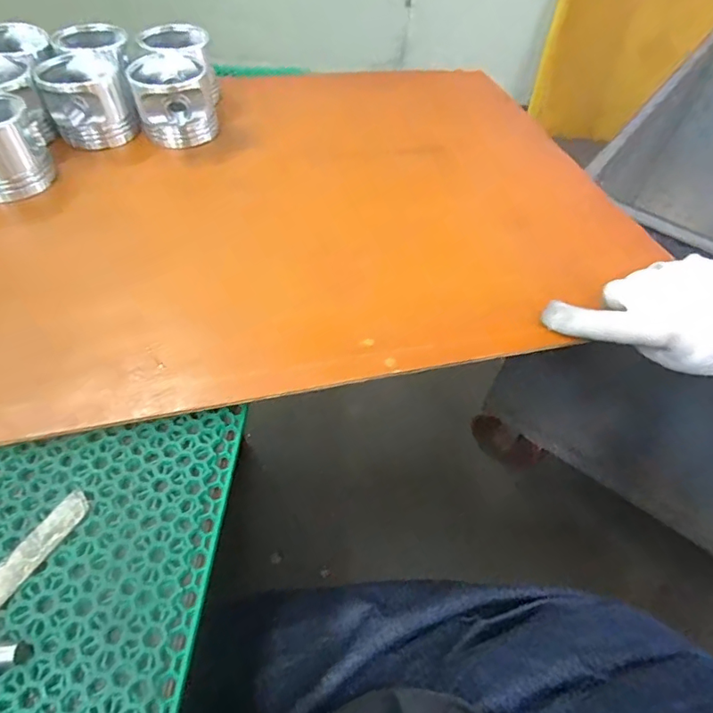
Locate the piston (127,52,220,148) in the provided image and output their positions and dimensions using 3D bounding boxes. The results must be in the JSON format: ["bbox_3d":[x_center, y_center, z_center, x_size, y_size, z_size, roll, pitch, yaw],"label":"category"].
[{"bbox_3d":[-0.195,-0.274,0.538,0.076,0.072,0.072,-14,55,-14],"label":"piston"}]

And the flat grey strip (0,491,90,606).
[{"bbox_3d":[-0.191,0.119,0.273,0.020,0.008,0.101,24,55,12],"label":"flat grey strip"}]

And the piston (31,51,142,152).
[{"bbox_3d":[-0.284,-0.270,0.528,0.082,0.068,0.074,-22,57,-19],"label":"piston"}]

